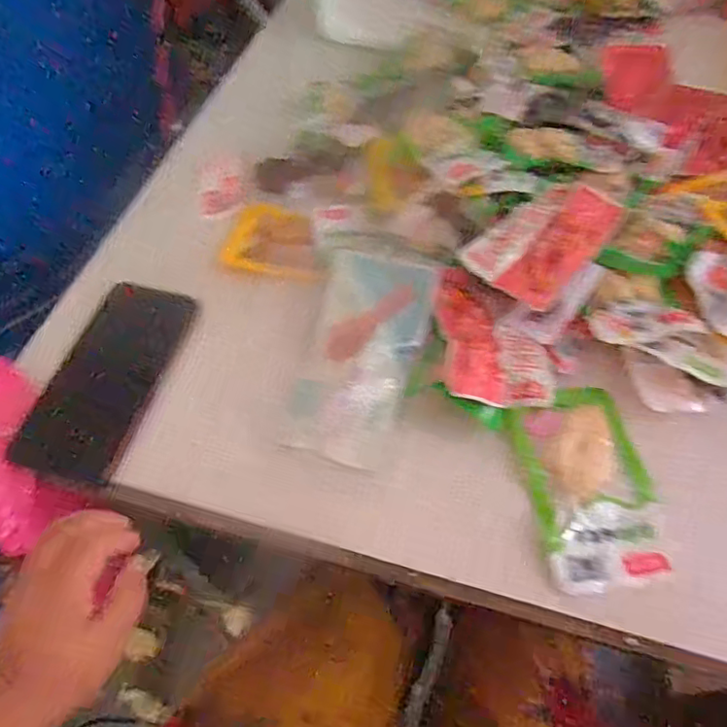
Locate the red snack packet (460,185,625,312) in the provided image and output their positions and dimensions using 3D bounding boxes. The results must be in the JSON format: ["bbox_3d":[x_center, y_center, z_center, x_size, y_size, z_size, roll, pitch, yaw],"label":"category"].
[{"bbox_3d":[0.149,-0.101,0.465,0.075,0.023,0.129,39,65,22],"label":"red snack packet"}]

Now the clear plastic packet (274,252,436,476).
[{"bbox_3d":[0.000,-0.012,0.436,0.084,0.018,0.178,11,58,6],"label":"clear plastic packet"}]

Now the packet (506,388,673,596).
[{"bbox_3d":[0.151,0.081,0.393,0.083,0.013,0.132,-7,58,-5],"label":"packet"}]

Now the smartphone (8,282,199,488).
[{"bbox_3d":[-0.188,0.006,0.430,0.073,0.008,0.160,14,59,8],"label":"smartphone"}]

